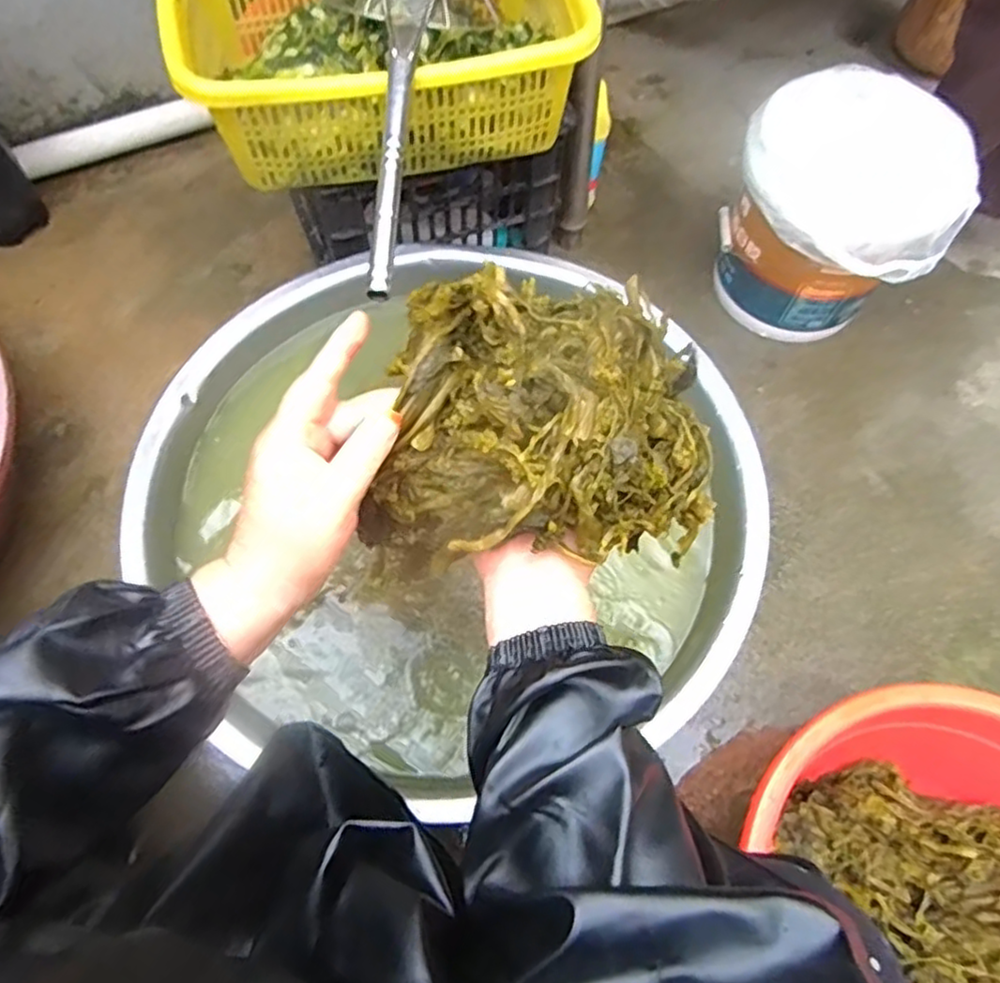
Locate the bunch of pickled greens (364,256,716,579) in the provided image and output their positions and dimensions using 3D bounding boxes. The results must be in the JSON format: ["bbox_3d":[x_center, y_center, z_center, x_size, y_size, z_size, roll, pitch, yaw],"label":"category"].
[{"bbox_3d":[0.024,-0.040,0.393,0.204,0.088,0.151,-5,65,-4],"label":"bunch of pickled greens"}]

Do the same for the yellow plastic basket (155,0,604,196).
[{"bbox_3d":[-0.128,-0.504,0.757,0.426,0.138,0.287,-10,65,-7],"label":"yellow plastic basket"}]

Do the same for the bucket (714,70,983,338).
[{"bbox_3d":[0.459,-0.370,0.955,0.269,0.261,0.260,1,65,-1],"label":"bucket"}]

